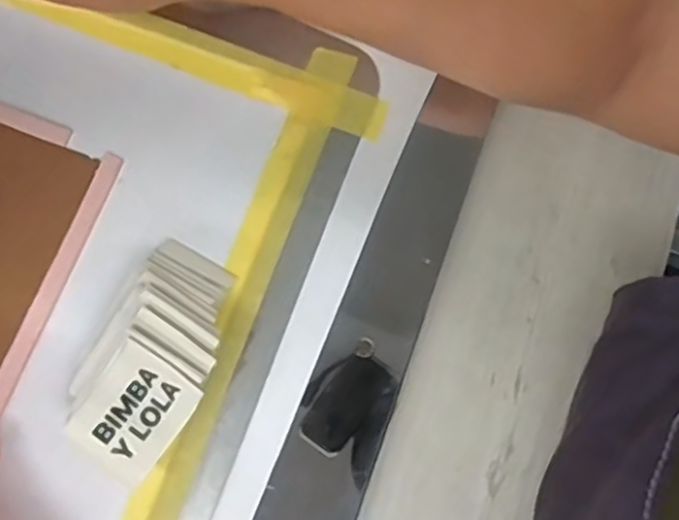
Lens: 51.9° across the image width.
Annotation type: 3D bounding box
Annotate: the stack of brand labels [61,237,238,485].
[{"bbox_3d":[-0.083,0.042,0.318,0.057,0.040,0.100,27,77,6],"label":"stack of brand labels"}]

